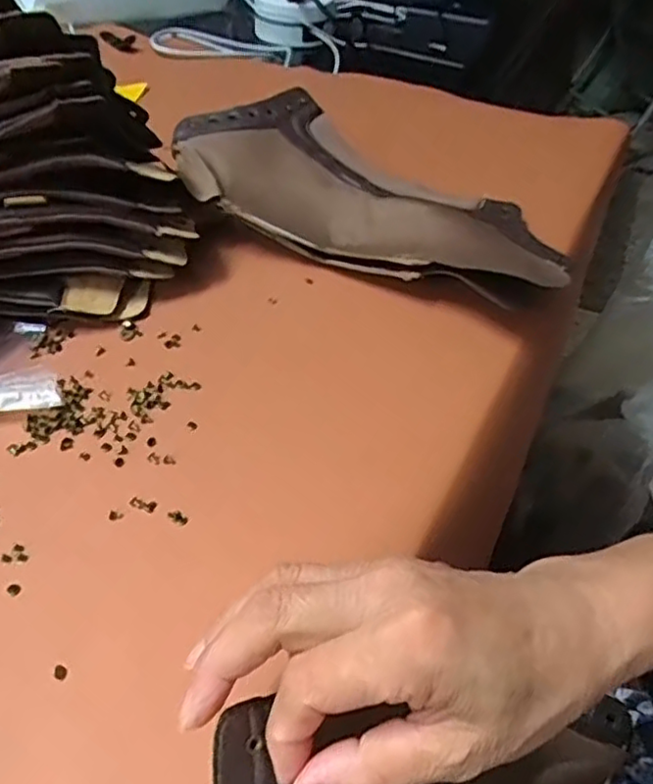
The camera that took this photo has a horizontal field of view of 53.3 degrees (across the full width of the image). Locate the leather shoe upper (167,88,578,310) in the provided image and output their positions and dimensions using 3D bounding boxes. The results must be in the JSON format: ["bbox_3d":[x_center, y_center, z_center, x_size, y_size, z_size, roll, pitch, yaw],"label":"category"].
[{"bbox_3d":[0.030,-0.146,0.505,0.317,0.079,0.144,20,48,18],"label":"leather shoe upper"}]

